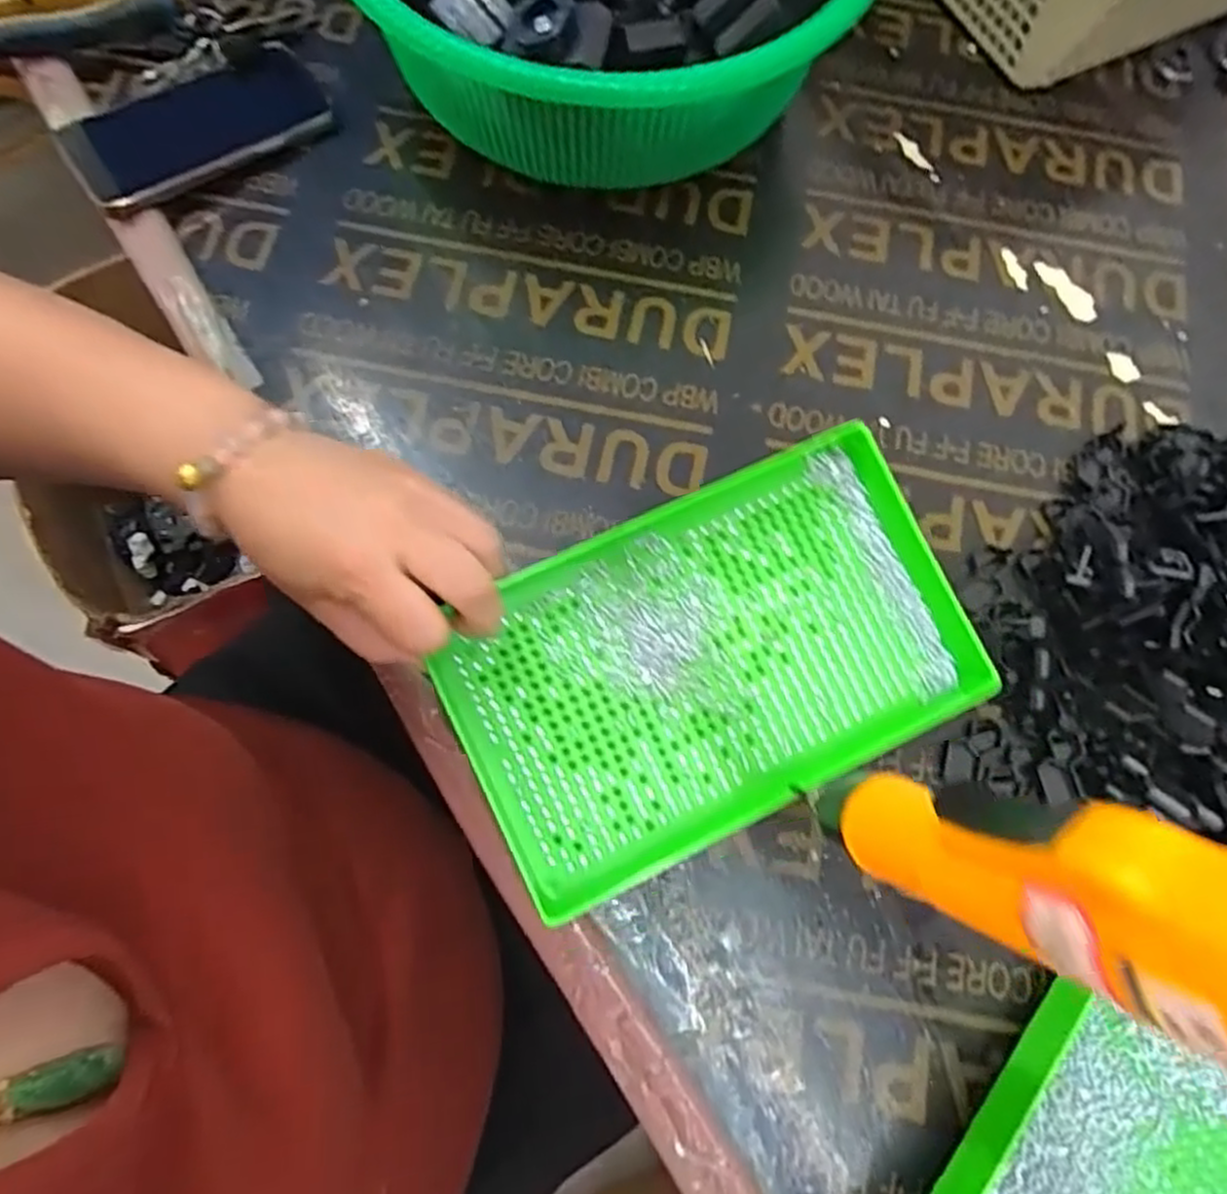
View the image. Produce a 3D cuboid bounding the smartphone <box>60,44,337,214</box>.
[{"bbox_3d":[-0.269,-0.308,0.504,0.160,0.015,0.083,-33,75,-14],"label":"smartphone"}]

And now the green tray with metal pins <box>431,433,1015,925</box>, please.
[{"bbox_3d":[0.051,0.029,0.371,0.252,0.029,0.148,-24,84,-10],"label":"green tray with metal pins"}]

